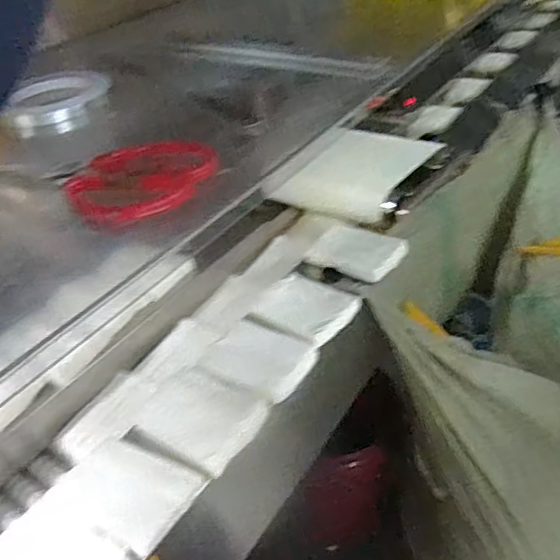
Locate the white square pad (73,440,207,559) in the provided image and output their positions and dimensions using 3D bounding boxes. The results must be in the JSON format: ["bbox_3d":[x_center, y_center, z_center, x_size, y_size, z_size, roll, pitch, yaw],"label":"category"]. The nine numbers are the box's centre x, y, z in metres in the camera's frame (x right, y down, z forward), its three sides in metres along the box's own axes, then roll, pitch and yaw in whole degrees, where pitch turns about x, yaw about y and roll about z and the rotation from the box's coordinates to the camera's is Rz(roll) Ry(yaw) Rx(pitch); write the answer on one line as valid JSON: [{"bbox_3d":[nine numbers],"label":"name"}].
[{"bbox_3d":[-0.119,0.165,0.445,0.099,0.011,0.075,16,42,26],"label":"white square pad"}]

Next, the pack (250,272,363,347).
[{"bbox_3d":[0.027,0.029,0.615,0.102,0.019,0.076,25,47,35],"label":"pack"}]

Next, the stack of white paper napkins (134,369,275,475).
[{"bbox_3d":[-0.074,0.121,0.507,0.105,0.018,0.081,22,45,32],"label":"stack of white paper napkins"}]

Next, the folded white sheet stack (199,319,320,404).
[{"bbox_3d":[-0.022,0.076,0.550,0.094,0.018,0.079,17,43,28],"label":"folded white sheet stack"}]

